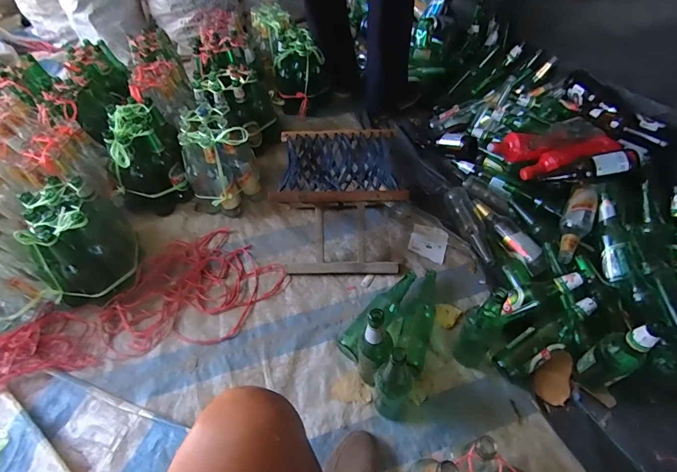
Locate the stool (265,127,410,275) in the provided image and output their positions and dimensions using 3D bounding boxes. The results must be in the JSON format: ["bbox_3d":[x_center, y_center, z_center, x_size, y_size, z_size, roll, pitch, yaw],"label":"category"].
[{"bbox_3d":[0.009,-0.095,1.008,0.288,0.285,0.288,0,51,5],"label":"stool"}]

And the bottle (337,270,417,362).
[{"bbox_3d":[0.107,0.186,0.916,0.059,0.064,0.273,33,60,28],"label":"bottle"}]

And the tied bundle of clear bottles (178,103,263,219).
[{"bbox_3d":[-0.378,-0.233,1.174,0.209,0.246,0.265,-21,52,-13],"label":"tied bundle of clear bottles"}]

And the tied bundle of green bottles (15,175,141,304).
[{"bbox_3d":[-0.666,0.002,0.970,0.213,0.211,0.258,-26,53,-16],"label":"tied bundle of green bottles"}]

